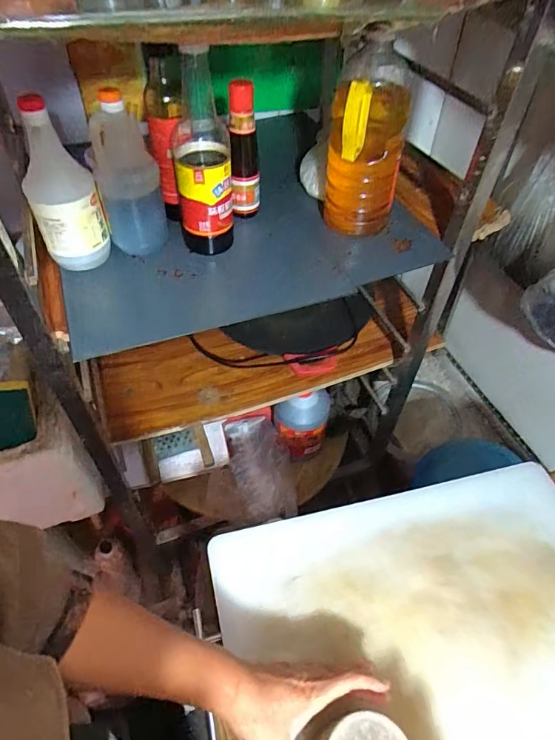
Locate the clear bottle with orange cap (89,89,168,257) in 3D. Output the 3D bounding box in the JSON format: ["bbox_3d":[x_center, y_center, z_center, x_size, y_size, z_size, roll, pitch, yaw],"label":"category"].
[{"bbox_3d":[-0.205,-0.256,0.618,0.080,0.200,0.064,-17,53,-13],"label":"clear bottle with orange cap"}]

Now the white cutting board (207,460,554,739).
[{"bbox_3d":[0.199,0.318,0.556,0.511,0.035,0.350,-10,54,-12],"label":"white cutting board"}]

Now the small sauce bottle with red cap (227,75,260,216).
[{"bbox_3d":[-0.050,-0.317,0.680,0.042,0.188,0.044,-1,52,0],"label":"small sauce bottle with red cap"}]

